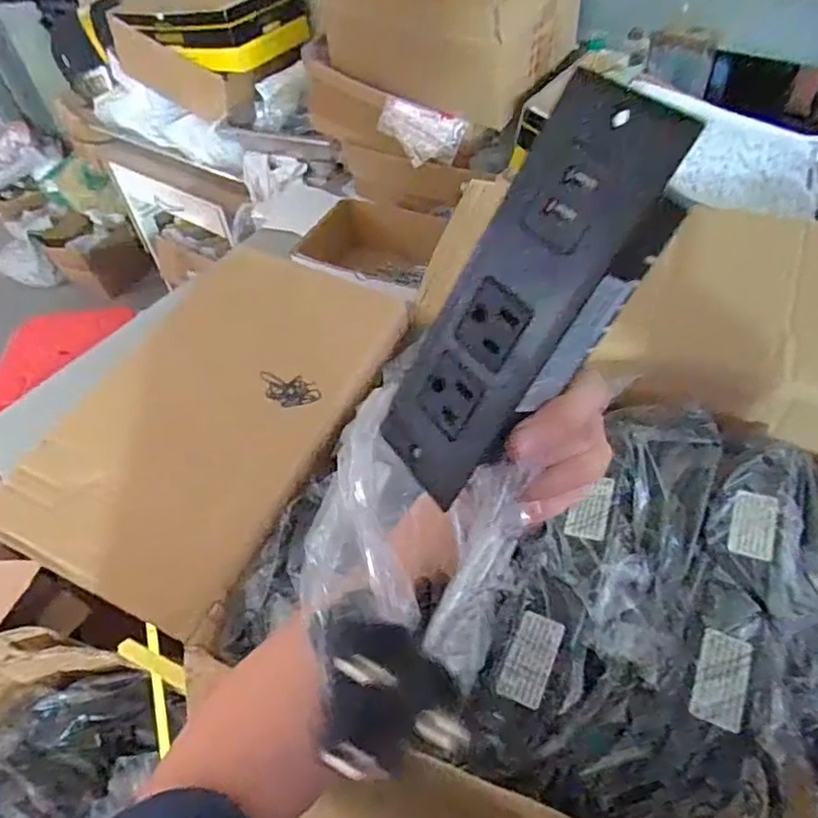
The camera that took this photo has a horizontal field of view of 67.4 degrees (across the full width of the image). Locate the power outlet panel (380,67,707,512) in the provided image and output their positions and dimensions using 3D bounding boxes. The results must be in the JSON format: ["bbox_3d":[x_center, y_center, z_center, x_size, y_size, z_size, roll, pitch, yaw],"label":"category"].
[{"bbox_3d":[0.048,-0.036,0.237,0.036,0.157,0.060,4,37,-44],"label":"power outlet panel"}]

